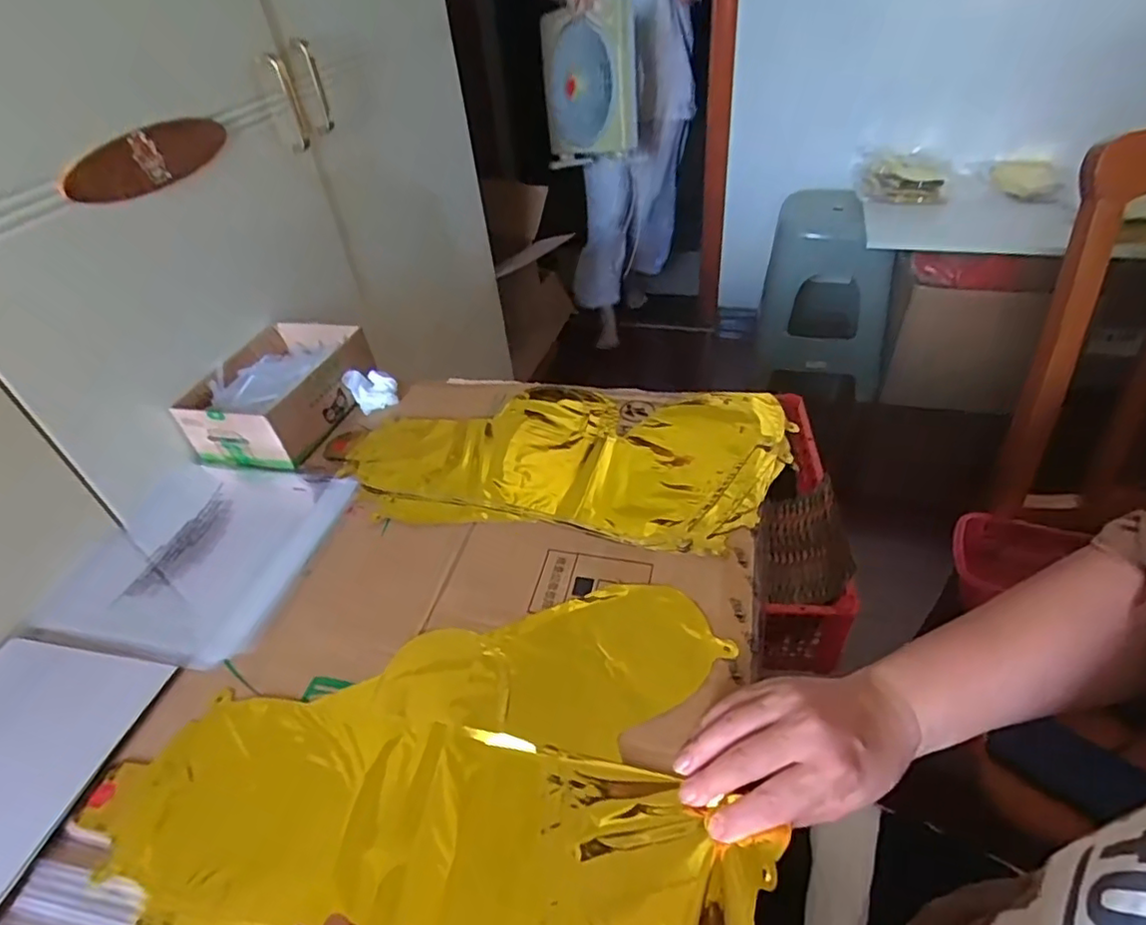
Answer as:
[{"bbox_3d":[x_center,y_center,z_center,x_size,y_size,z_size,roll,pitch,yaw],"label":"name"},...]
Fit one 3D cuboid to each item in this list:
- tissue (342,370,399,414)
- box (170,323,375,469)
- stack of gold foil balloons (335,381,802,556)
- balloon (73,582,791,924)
[{"bbox_3d":[-0.227,-0.086,0.699,0.051,0.039,0.033,-25,45,-21],"label":"tissue"},{"bbox_3d":[-0.324,-0.086,0.704,0.138,0.065,0.195,8,43,16],"label":"box"},{"bbox_3d":[-0.009,-0.010,0.619,0.423,0.019,0.218,5,42,12],"label":"stack of gold foil balloons"},{"bbox_3d":[-0.091,0.226,0.365,0.394,0.012,0.373,2,42,9],"label":"balloon"}]

